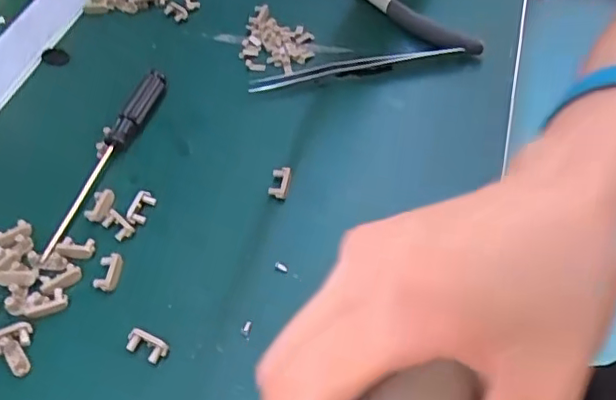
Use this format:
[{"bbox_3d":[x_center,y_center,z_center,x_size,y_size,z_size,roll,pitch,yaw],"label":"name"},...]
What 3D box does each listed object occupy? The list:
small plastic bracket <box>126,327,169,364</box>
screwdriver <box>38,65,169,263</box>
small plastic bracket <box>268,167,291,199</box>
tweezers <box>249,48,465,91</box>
[{"bbox_3d":[-0.072,0.064,0.254,0.019,0.007,0.010,23,56,17],"label":"small plastic bracket"},{"bbox_3d":[-0.111,-0.026,0.314,0.012,0.013,0.128,17,54,13],"label":"screwdriver"},{"bbox_3d":[-0.015,-0.009,0.305,0.010,0.007,0.019,8,53,6],"label":"small plastic bracket"},{"bbox_3d":[0.029,-0.079,0.346,0.126,0.014,0.010,-5,53,-4],"label":"tweezers"}]

